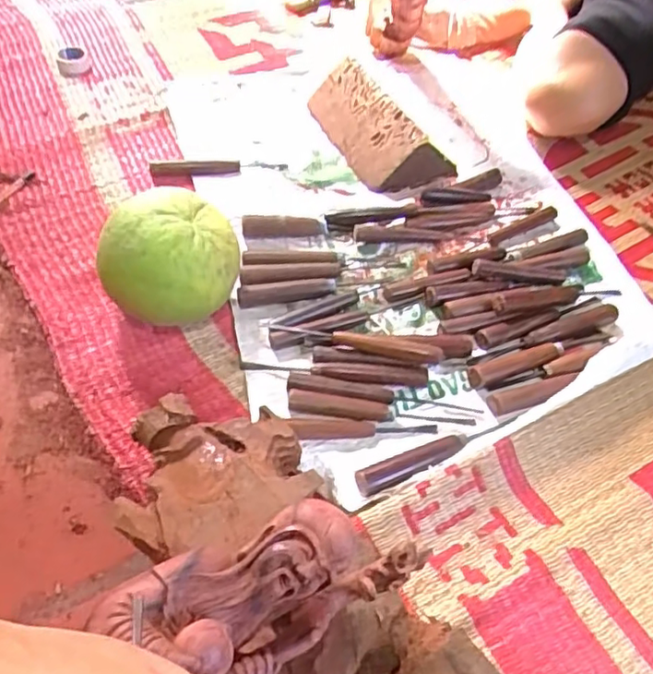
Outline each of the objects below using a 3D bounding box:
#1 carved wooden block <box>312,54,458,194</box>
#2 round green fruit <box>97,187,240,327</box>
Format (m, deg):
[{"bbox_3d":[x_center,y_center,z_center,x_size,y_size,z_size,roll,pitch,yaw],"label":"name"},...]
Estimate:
[{"bbox_3d":[0.066,-0.286,0.832,0.110,0.073,0.224,-26,59,-22],"label":"carved wooden block"},{"bbox_3d":[-0.155,-0.073,0.620,0.131,0.121,0.107,11,53,1],"label":"round green fruit"}]

